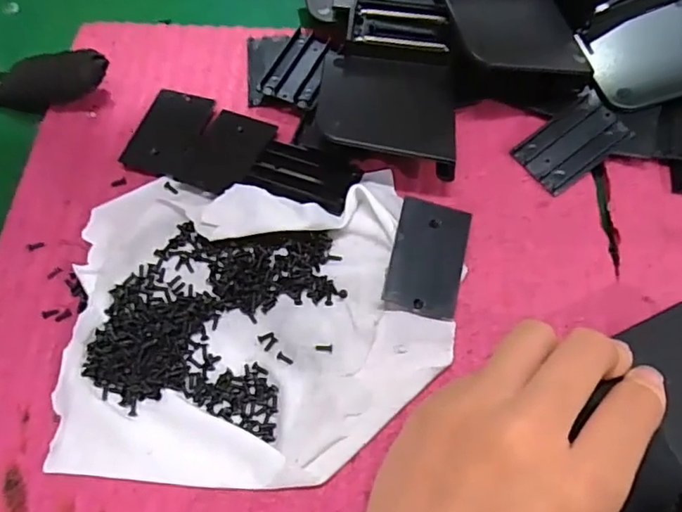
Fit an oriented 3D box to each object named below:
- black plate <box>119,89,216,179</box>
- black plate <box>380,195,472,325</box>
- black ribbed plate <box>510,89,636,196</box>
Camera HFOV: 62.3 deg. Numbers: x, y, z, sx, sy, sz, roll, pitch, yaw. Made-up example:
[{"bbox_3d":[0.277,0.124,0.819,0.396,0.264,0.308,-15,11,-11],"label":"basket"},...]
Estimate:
[{"bbox_3d":[-0.096,-0.071,0.319,0.035,0.006,0.055,15,66,9],"label":"black plate"},{"bbox_3d":[0.043,0.001,0.277,0.036,0.005,0.056,15,81,-3],"label":"black plate"},{"bbox_3d":[0.125,-0.062,0.307,0.056,0.005,0.036,-36,65,-2],"label":"black ribbed plate"}]

